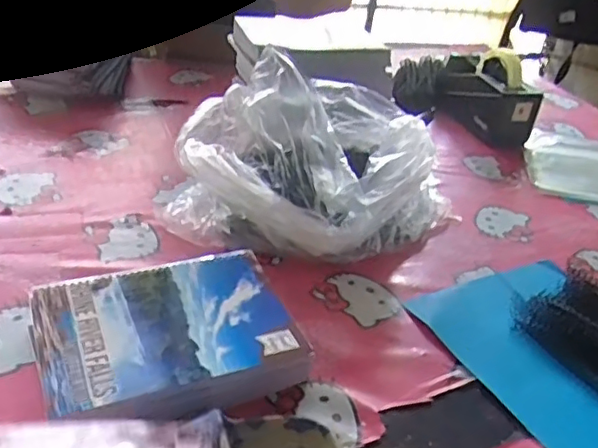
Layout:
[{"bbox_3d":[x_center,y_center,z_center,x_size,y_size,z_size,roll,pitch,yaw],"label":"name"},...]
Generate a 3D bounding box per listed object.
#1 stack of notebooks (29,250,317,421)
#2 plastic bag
[{"bbox_3d":[-0.108,0.098,0.513,0.205,0.044,0.165,-13,37,-29],"label":"stack of notebooks"},{"bbox_3d":[0.011,-0.070,0.699,0.328,0.156,0.205,11,32,5],"label":"plastic bag"}]

